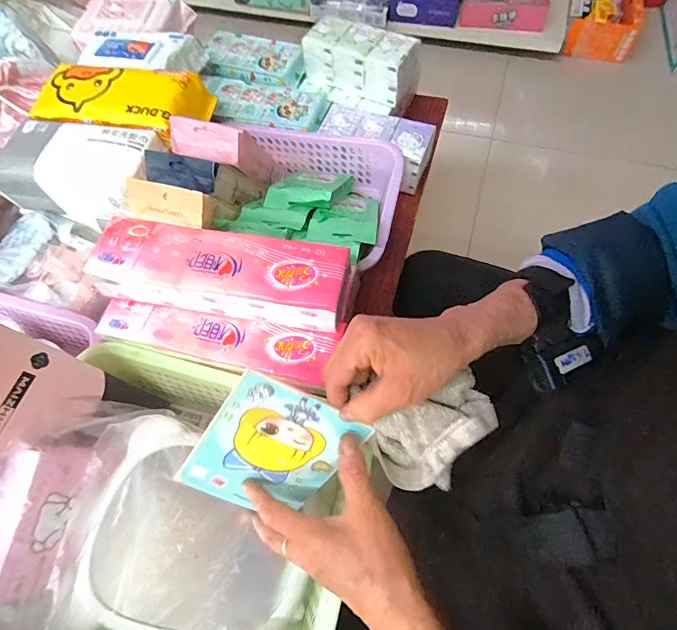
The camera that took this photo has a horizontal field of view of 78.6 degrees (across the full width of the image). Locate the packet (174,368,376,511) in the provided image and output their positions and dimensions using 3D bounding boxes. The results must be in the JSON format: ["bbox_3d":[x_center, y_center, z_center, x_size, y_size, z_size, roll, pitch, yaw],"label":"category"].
[{"bbox_3d":[-0.055,0.113,0.336,0.107,0.143,0.004,29,28,-14],"label":"packet"}]

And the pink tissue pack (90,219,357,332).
[{"bbox_3d":[-0.119,-0.043,0.436,0.266,0.053,0.079,9,65,8],"label":"pink tissue pack"}]

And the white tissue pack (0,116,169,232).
[{"bbox_3d":[-0.329,-0.184,0.544,0.212,0.084,0.103,9,65,8],"label":"white tissue pack"}]

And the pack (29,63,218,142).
[{"bbox_3d":[-0.291,-0.285,0.558,0.222,0.052,0.106,10,65,8],"label":"pack"}]

